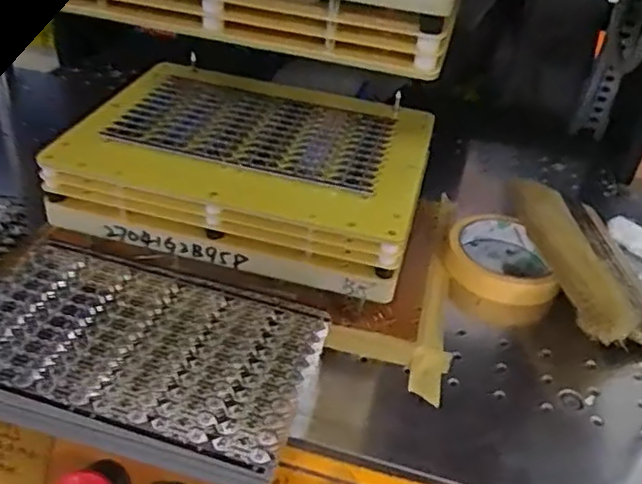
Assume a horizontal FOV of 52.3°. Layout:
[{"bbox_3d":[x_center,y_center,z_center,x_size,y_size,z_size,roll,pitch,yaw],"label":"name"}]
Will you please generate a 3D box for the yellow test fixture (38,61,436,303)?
[{"bbox_3d":[-0.047,-0.059,0.488,0.235,0.059,0.181,13,36,8],"label":"yellow test fixture"}]

